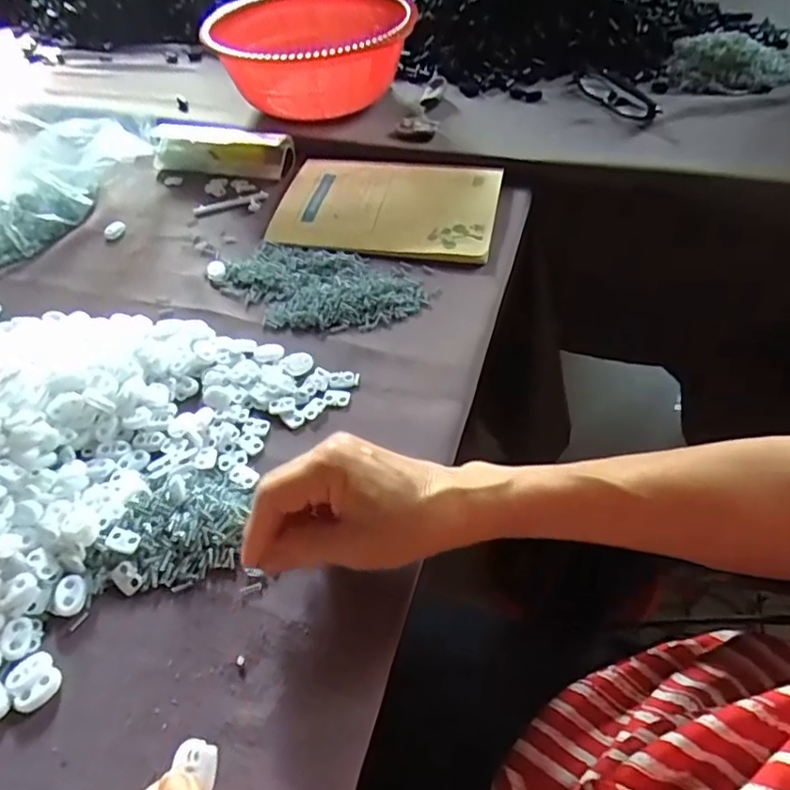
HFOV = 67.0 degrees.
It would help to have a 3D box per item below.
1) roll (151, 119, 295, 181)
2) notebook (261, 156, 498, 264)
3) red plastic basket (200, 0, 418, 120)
[{"bbox_3d":[-0.186,-0.264,0.641,0.153,0.040,0.042,9,50,12],"label":"roll"},{"bbox_3d":[-0.006,-0.183,0.568,0.206,0.014,0.141,11,51,14],"label":"notebook"},{"bbox_3d":[-0.095,-0.392,0.693,0.219,0.097,0.258,-8,49,-2],"label":"red plastic basket"}]

